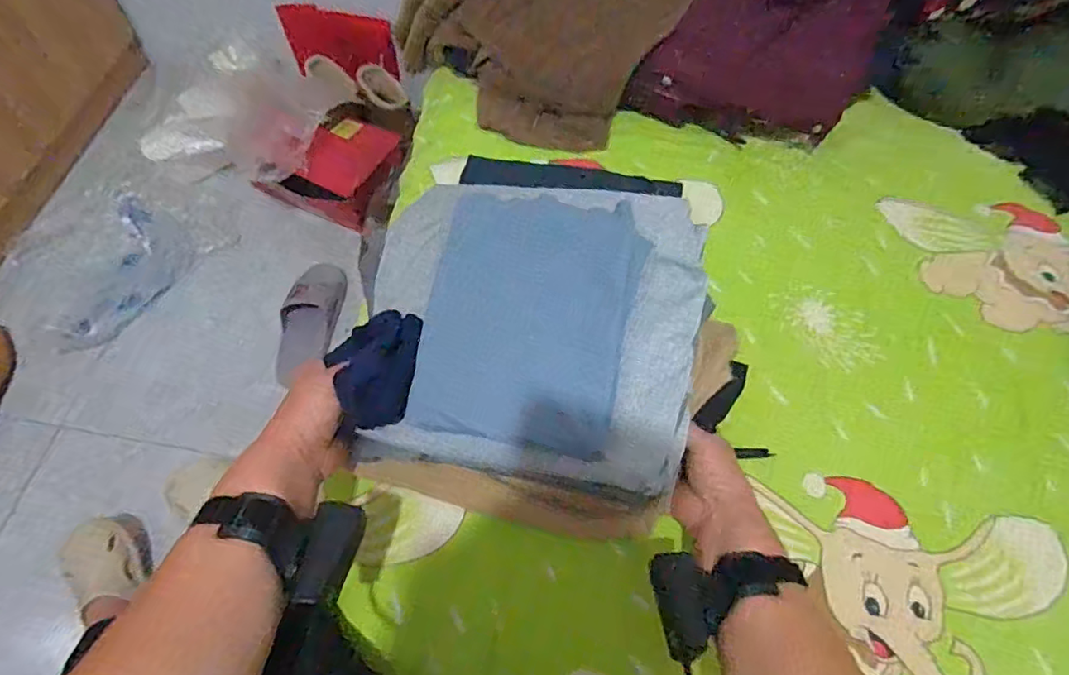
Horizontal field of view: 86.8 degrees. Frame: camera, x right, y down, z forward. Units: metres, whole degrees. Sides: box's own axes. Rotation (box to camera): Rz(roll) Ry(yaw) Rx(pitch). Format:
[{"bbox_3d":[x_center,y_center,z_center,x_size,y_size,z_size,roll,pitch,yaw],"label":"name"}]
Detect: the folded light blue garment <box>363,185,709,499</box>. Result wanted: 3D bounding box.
[{"bbox_3d":[-0.004,-0.009,0.448,0.258,0.029,0.228,7,78,7],"label":"folded light blue garment"}]

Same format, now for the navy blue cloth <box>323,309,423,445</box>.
[{"bbox_3d":[-0.126,0.025,0.447,0.064,0.028,0.094,6,64,0],"label":"navy blue cloth"}]

